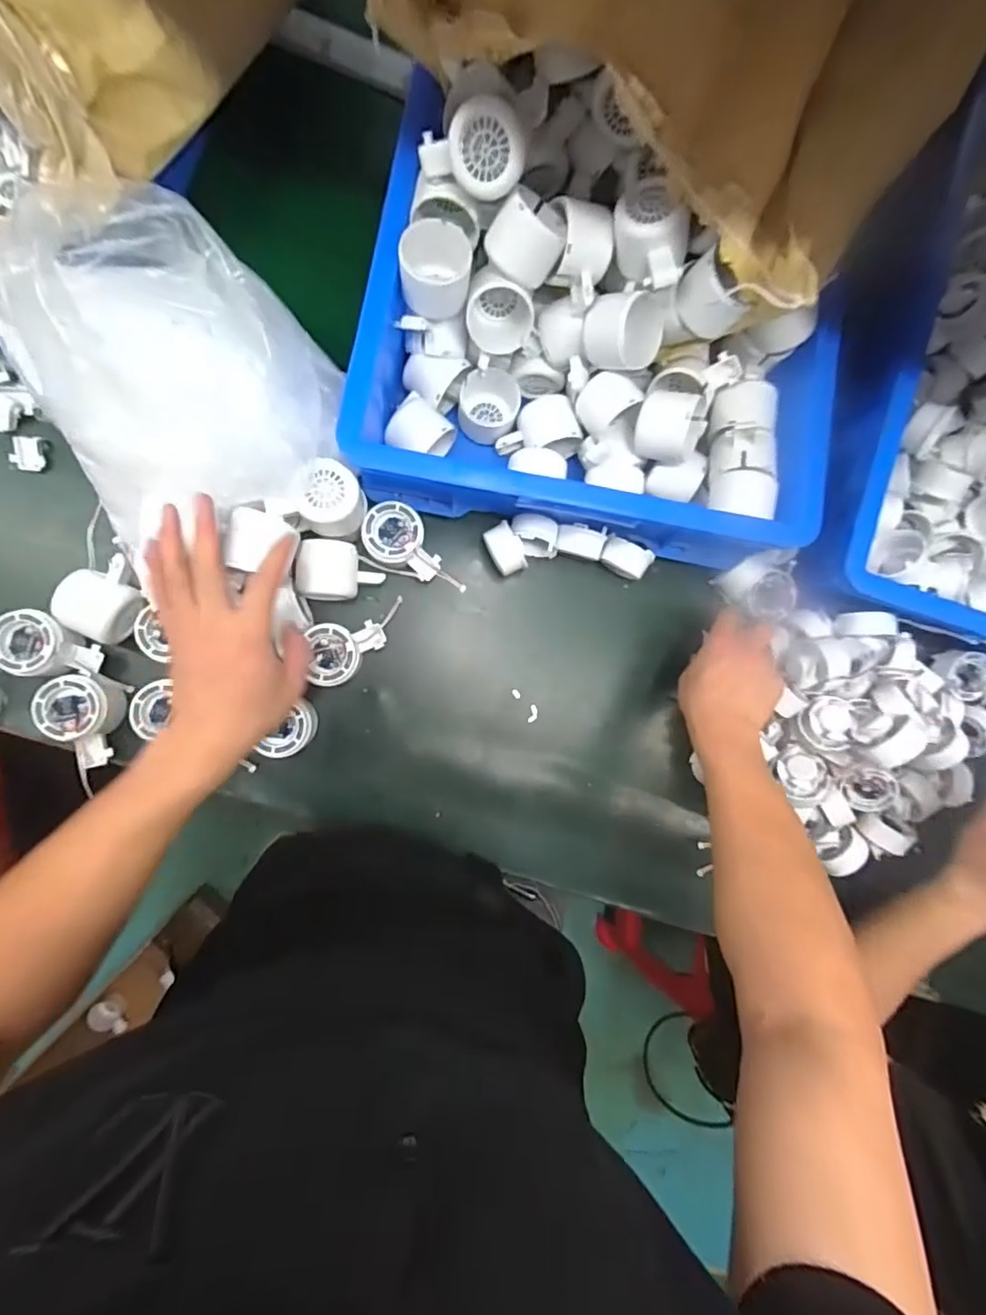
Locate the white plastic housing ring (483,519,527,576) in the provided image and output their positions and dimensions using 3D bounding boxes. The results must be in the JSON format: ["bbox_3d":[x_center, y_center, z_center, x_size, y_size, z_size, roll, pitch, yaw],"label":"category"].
[{"bbox_3d":[0.011,-0.108,0.572,0.029,0.037,0.048,-27,93,-6],"label":"white plastic housing ring"}]

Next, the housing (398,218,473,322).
[{"bbox_3d":[-0.048,-0.329,0.475,0.060,0.054,0.057,-1,90,-7],"label":"housing"}]

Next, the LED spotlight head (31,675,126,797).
[{"bbox_3d":[-0.384,0.065,0.522,0.053,0.049,0.099,6,89,-7],"label":"LED spotlight head"}]

